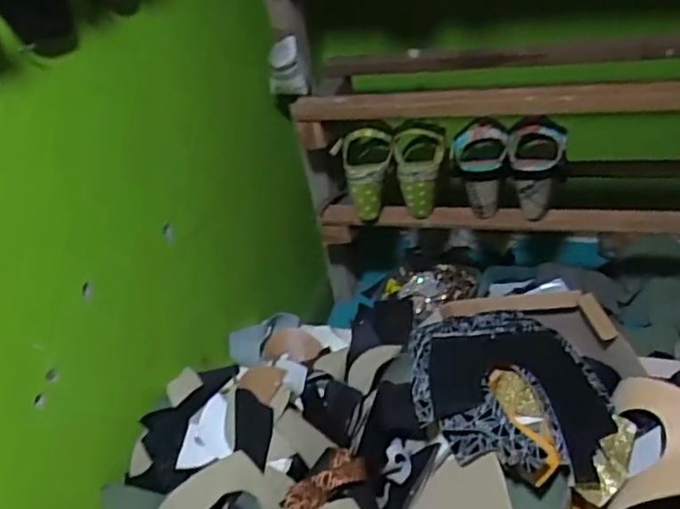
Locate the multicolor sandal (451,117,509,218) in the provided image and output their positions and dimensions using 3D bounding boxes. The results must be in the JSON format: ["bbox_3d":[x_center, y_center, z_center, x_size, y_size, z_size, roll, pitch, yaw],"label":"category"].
[{"bbox_3d":[0.211,-0.133,0.957,0.081,0.130,0.092,-1,36,13],"label":"multicolor sandal"}]

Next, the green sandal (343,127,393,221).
[{"bbox_3d":[0.040,-0.124,0.998,0.077,0.136,0.061,1,2,11],"label":"green sandal"}]

